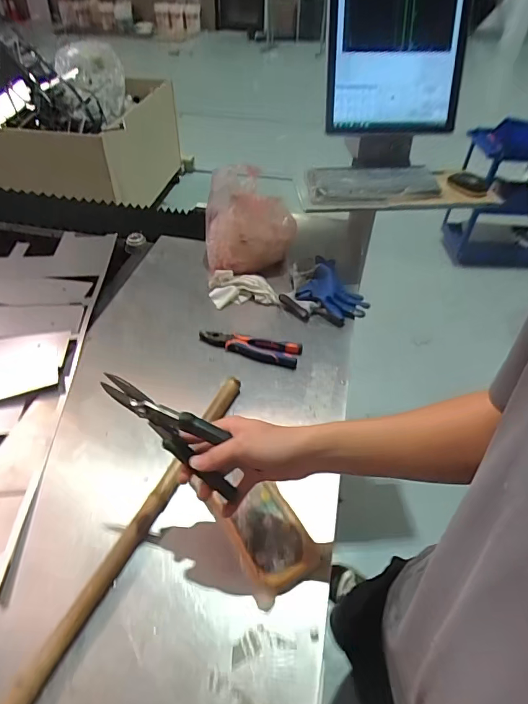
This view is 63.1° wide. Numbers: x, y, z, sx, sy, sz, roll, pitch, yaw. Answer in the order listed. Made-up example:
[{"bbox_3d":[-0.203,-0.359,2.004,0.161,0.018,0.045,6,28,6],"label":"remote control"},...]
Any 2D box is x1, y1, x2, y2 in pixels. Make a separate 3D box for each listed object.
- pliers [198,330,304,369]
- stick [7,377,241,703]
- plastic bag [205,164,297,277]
[{"bbox_3d":[-0.028,-0.010,0.808,0.191,0.014,0.063,8,44,4],"label":"pliers"},{"bbox_3d":[-0.191,0.263,0.502,0.027,0.028,0.670,19,50,15],"label":"stick"},{"bbox_3d":[-0.036,-0.299,0.989,0.196,0.222,0.187,0,46,-4],"label":"plastic bag"}]

